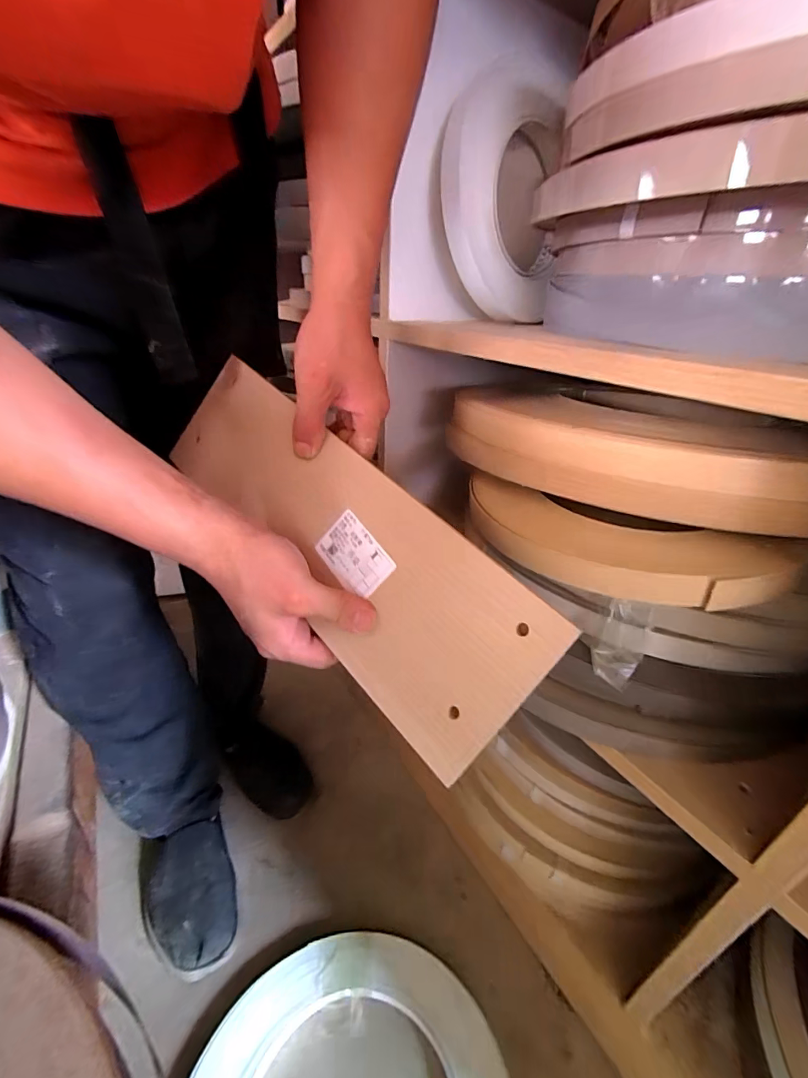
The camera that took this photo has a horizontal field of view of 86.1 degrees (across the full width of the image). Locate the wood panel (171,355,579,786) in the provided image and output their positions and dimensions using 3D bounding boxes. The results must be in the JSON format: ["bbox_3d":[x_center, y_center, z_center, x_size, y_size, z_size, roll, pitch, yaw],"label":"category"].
[{"bbox_3d":[-0.066,-0.015,0.326,0.370,0.114,0.010,41,8,28],"label":"wood panel"}]

